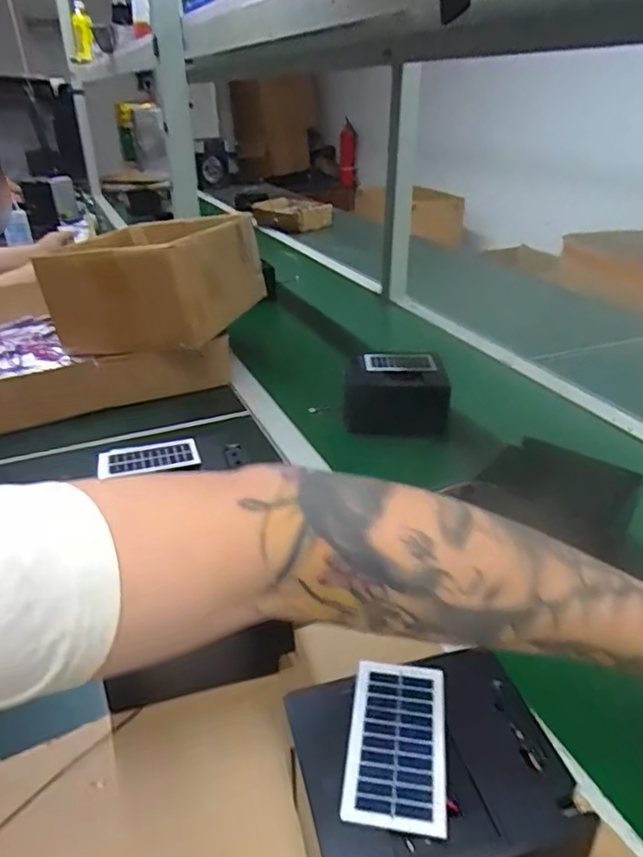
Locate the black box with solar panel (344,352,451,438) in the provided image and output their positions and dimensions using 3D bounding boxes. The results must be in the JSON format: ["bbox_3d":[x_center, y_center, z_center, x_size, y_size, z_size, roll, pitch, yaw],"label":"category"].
[{"bbox_3d":[0.098,-0.045,0.807,0.135,0.092,0.103,-1,28,-3],"label":"black box with solar panel"}]

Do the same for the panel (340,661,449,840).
[{"bbox_3d":[0.043,0.174,0.325,0.053,0.005,0.093,5,29,8],"label":"panel"}]

